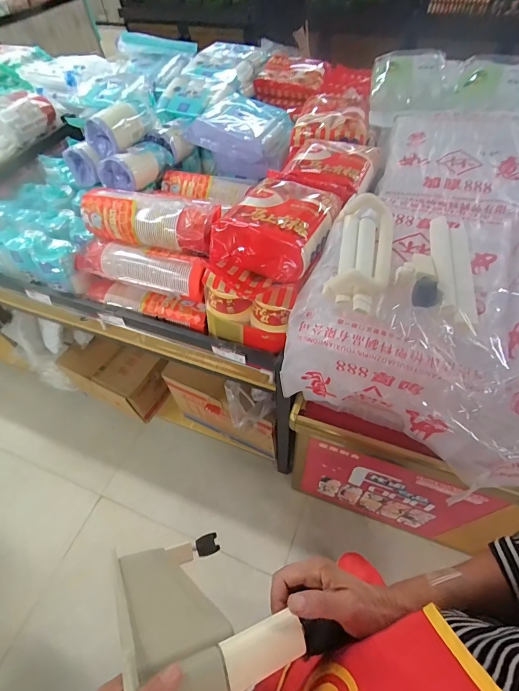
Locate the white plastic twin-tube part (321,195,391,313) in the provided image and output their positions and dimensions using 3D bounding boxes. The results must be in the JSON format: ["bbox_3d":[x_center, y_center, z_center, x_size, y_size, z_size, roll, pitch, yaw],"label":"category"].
[{"bbox_3d":[0.206,-0.189,0.702,0.115,0.052,0.298,12,56,11],"label":"white plastic twin-tube part"}]

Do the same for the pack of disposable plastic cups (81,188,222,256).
[{"bbox_3d":[-0.292,-0.341,0.936,0.388,0.097,0.120,13,57,12],"label":"pack of disposable plastic cups"}]

